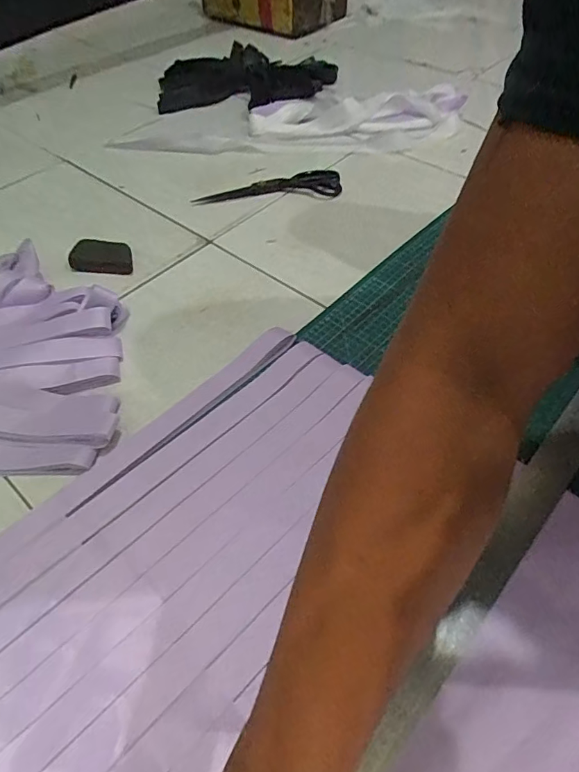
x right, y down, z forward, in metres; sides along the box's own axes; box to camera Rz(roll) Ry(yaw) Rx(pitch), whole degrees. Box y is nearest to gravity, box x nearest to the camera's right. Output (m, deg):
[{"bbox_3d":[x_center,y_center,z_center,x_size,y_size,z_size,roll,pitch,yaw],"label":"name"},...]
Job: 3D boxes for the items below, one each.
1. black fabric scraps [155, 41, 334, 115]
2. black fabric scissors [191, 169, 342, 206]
[{"bbox_3d":[-0.116,-0.680,1.026,0.305,0.062,0.343,38,61,26],"label":"black fabric scraps"},{"bbox_3d":[-0.035,-0.326,0.781,0.238,0.011,0.078,-6,52,-4],"label":"black fabric scissors"}]

